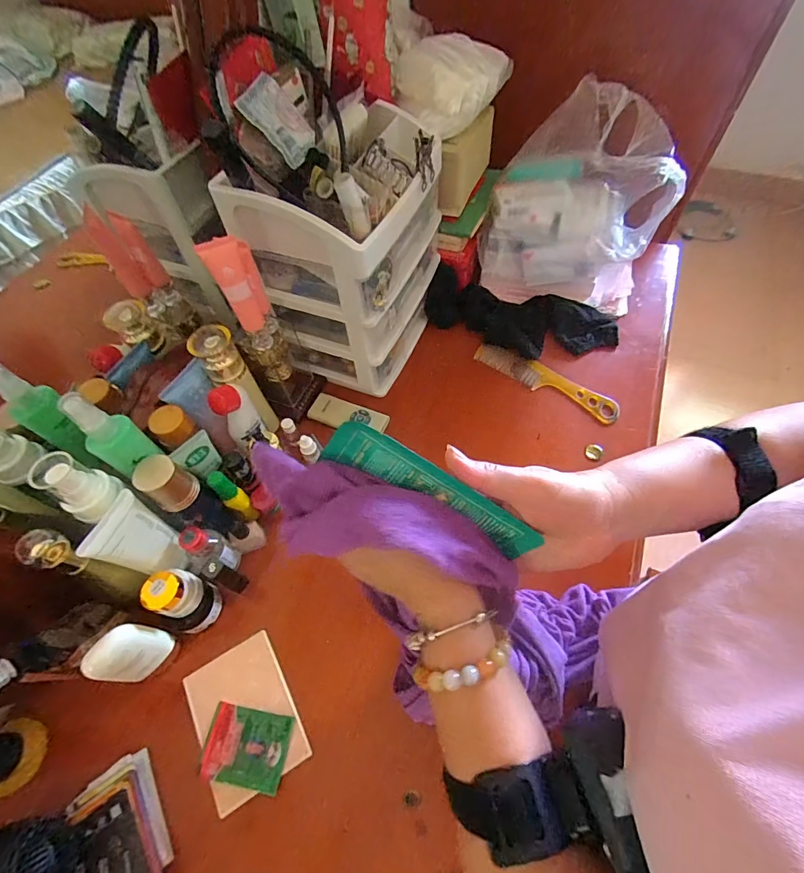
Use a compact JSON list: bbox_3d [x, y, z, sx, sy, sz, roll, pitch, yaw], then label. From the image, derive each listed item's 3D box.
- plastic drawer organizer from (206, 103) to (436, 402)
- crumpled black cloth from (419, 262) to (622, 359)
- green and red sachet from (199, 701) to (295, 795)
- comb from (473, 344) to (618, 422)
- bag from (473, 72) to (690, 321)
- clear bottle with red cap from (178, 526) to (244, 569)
[{"bbox_3d":[-0.063,-0.237,0.550,0.172,0.255,0.246,17,61,13],"label":"plastic drawer organizer"},{"bbox_3d":[0.176,-0.178,0.628,0.284,0.040,0.113,10,61,8],"label":"crumpled black cloth"},{"bbox_3d":[-0.144,0.285,0.387,0.078,0.008,0.057,7,60,7],"label":"green and red sachet"},{"bbox_3d":[0.202,-0.081,0.594,0.209,0.009,0.043,31,66,18],"label":"comb"},{"bbox_3d":[0.255,-0.330,0.609,0.246,0.224,0.194,20,62,14],"label":"bag"},{"bbox_3d":[-0.199,0.116,0.440,0.037,0.071,0.030,21,62,15],"label":"clear bottle with red cap"}]

